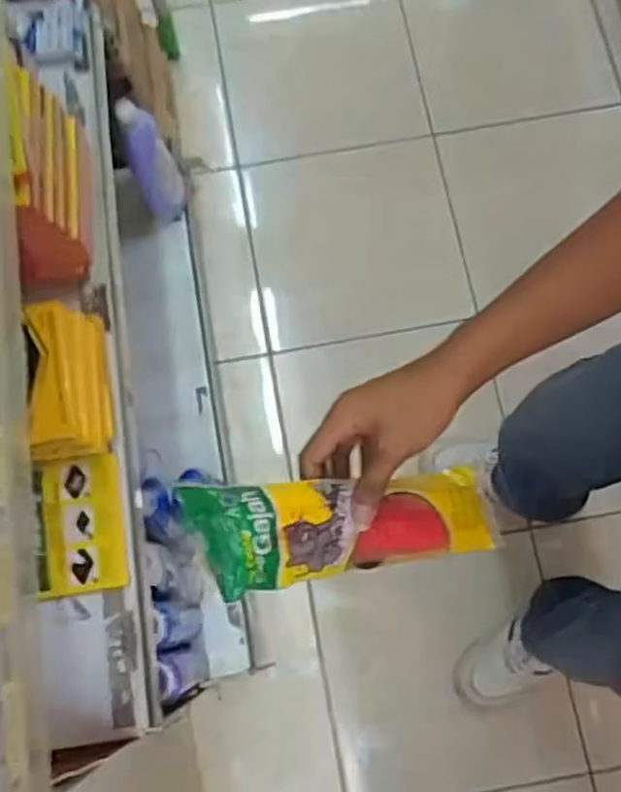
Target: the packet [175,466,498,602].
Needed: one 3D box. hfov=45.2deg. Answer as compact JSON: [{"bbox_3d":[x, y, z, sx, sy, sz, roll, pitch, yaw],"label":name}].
[{"bbox_3d":[0.039,0.093,0.547,0.282,0.021,0.071,4,69,-40],"label":"packet"}]

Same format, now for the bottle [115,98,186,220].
[{"bbox_3d":[-0.256,-0.386,1.200,0.070,0.260,0.080,-19,75,-5],"label":"bottle"}]

